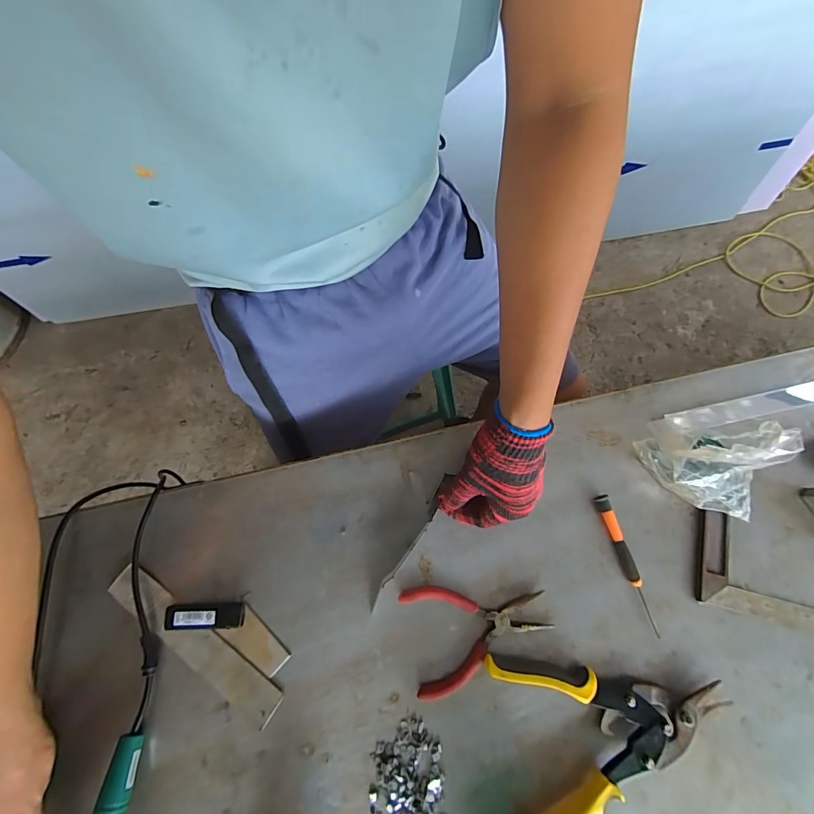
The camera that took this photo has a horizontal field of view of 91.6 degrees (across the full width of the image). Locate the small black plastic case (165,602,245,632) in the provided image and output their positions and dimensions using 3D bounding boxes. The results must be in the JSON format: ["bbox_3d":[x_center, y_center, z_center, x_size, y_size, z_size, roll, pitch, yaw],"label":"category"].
[{"bbox_3d":[-0.210,0.218,0.411,0.080,0.012,0.025,-3,74,0],"label":"small black plastic case"}]

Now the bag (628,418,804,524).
[{"bbox_3d":[0.324,0.062,0.421,0.120,0.079,0.096,4,74,2],"label":"bag"}]

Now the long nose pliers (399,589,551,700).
[{"bbox_3d":[0.072,0.226,0.409,0.143,0.015,0.100,-15,74,-4],"label":"long nose pliers"}]

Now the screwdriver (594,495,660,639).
[{"bbox_3d":[0.237,0.166,0.425,0.013,0.013,0.143,-17,74,-4],"label":"screwdriver"}]

